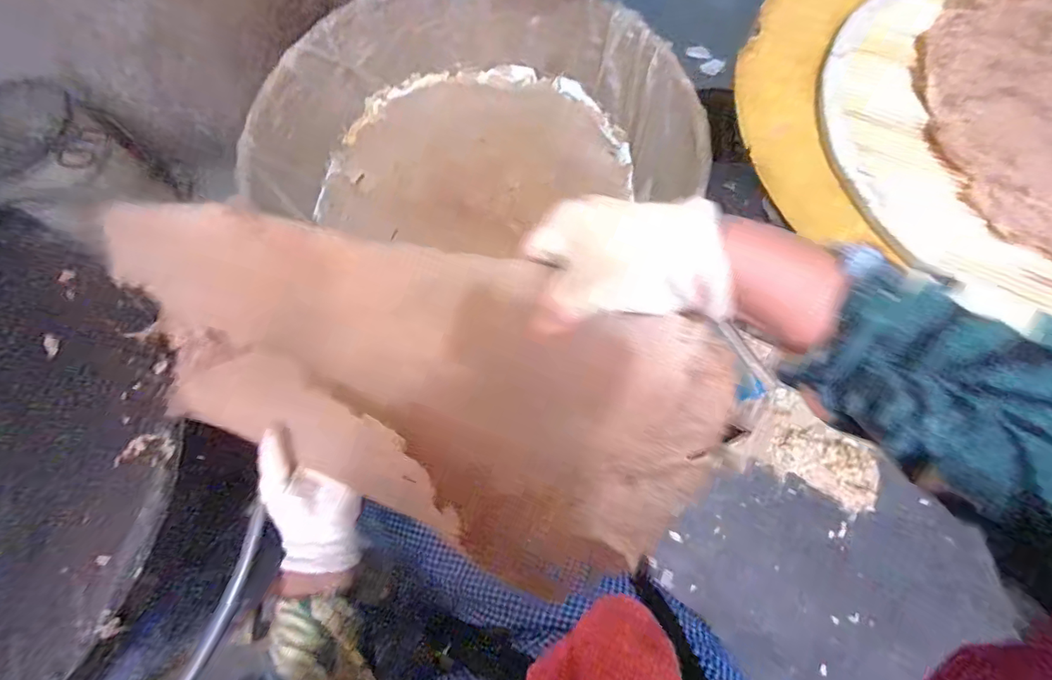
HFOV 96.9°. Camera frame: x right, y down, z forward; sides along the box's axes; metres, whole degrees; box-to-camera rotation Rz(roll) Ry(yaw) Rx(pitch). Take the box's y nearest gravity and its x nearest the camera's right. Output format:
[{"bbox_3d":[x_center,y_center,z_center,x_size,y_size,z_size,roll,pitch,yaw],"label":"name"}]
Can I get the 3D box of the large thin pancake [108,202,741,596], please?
[{"bbox_3d":[-0.140,0.034,0.405,0.553,0.042,0.258,16,116,20],"label":"large thin pancake"}]

